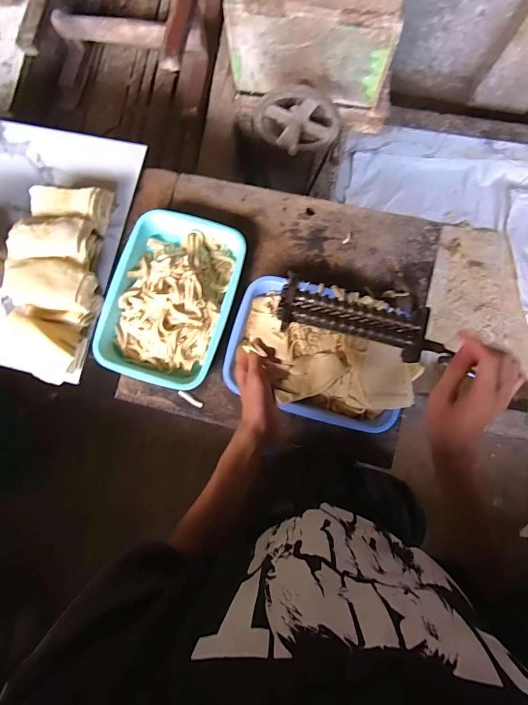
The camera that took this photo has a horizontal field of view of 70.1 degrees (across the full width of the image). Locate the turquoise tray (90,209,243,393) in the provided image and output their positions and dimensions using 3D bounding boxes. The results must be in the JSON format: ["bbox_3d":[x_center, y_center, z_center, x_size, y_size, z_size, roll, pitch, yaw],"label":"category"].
[{"bbox_3d":[-0.173,-0.104,0.699,0.227,0.060,0.317,16,84,4],"label":"turquoise tray"}]

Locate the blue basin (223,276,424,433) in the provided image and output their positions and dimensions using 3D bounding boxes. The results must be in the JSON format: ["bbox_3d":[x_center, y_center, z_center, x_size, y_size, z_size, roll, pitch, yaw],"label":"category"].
[{"bbox_3d":[0.102,-0.002,0.655,0.314,0.073,0.228,18,85,4],"label":"blue basin"}]

